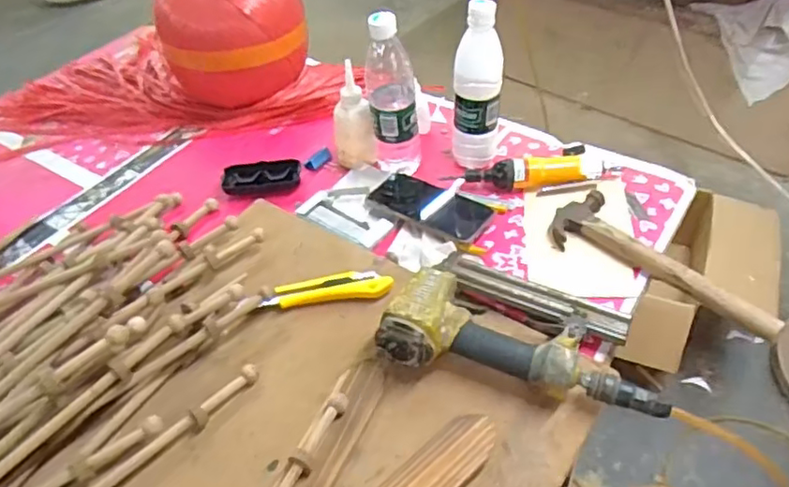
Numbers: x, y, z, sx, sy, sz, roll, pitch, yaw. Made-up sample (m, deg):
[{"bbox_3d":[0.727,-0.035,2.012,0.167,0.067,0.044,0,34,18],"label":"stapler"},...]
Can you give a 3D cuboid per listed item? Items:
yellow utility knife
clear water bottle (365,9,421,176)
[{"bbox_3d":[-0.078,0.050,0.721,0.146,0.020,0.036,-8,45,-3],"label":"yellow utility knife"},{"bbox_3d":[-0.004,-0.188,0.829,0.068,0.229,0.056,-3,45,1],"label":"clear water bottle"}]

